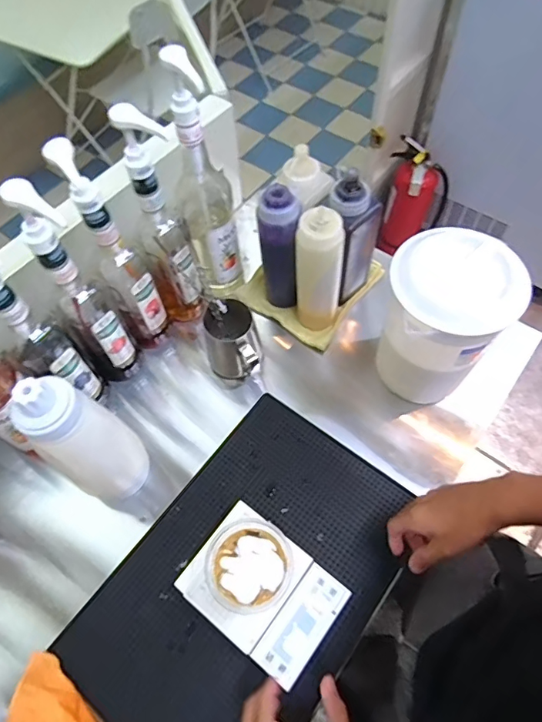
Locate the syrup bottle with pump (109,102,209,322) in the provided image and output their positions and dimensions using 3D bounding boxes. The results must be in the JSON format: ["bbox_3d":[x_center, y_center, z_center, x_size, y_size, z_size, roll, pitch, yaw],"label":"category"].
[{"bbox_3d":[-0.154,-0.193,0.683,0.068,0.365,0.092,-13,61,-4],"label":"syrup bottle with pump"}]

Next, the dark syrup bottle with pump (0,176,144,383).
[{"bbox_3d":[-0.247,-0.071,0.627,0.072,0.373,0.069,-29,64,-13],"label":"dark syrup bottle with pump"}]

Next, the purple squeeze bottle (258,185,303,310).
[{"bbox_3d":[0.014,-0.165,0.732,0.060,0.215,0.063,-3,61,2],"label":"purple squeeze bottle"}]

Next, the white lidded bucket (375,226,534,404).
[{"bbox_3d":[0.231,-0.053,0.652,0.149,0.215,0.149,-1,61,2],"label":"white lidded bucket"}]

